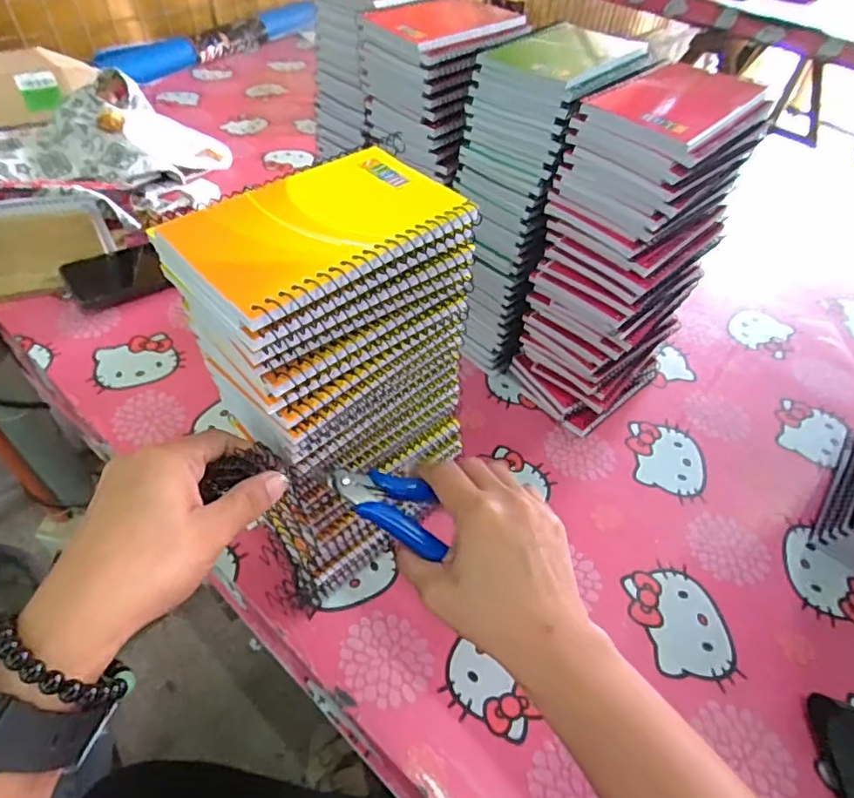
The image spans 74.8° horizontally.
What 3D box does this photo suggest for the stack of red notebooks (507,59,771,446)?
[{"bbox_3d":[0.167,-0.108,0.493,0.122,0.282,0.097,-32,58,-29],"label":"stack of red notebooks"}]

